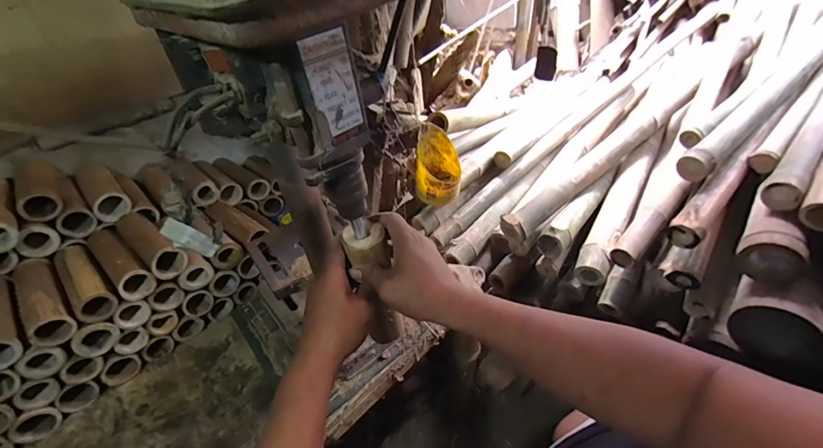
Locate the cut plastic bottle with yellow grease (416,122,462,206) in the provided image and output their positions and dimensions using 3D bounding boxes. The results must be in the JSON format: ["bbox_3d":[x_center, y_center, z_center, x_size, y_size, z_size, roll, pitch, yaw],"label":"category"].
[{"bbox_3d":[0.054,-0.117,0.798,0.085,0.141,0.096,0,41,6],"label":"cut plastic bottle with yellow grease"}]

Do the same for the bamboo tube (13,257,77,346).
[{"bbox_3d":[-0.574,0.113,0.612,0.051,0.045,0.182,-35,49,-30],"label":"bamboo tube"}]

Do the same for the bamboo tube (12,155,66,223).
[{"bbox_3d":[-0.656,-0.067,0.695,0.063,0.048,0.179,-32,48,-27],"label":"bamboo tube"}]

